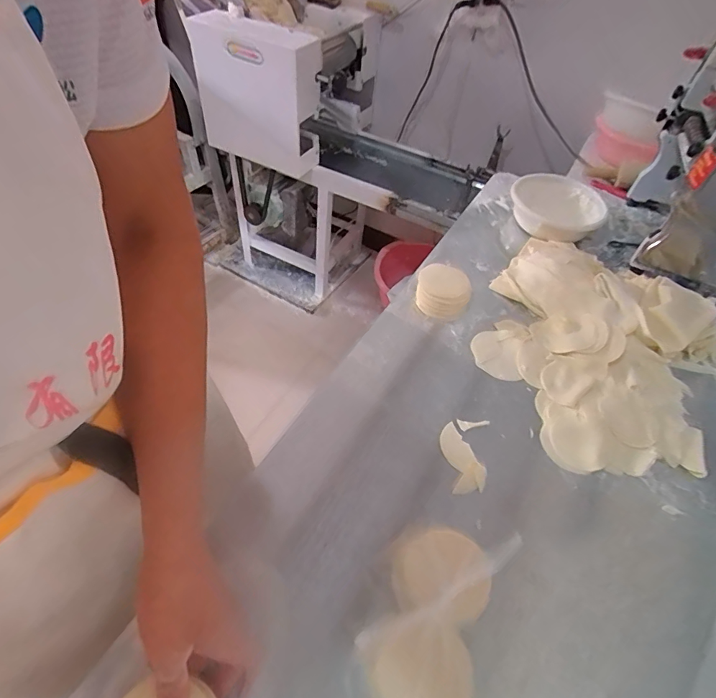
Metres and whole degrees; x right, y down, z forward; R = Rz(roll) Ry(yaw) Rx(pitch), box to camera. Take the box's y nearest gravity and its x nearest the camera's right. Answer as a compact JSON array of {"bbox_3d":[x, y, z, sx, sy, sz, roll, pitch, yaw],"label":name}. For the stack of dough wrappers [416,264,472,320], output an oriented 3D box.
[{"bbox_3d":[0.142,-0.099,0.733,0.090,0.042,0.101,11,51,3],"label":"stack of dough wrappers"}]

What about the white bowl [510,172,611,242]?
[{"bbox_3d":[0.410,-0.293,0.897,0.182,0.069,0.174,3,51,-4],"label":"white bowl"}]

